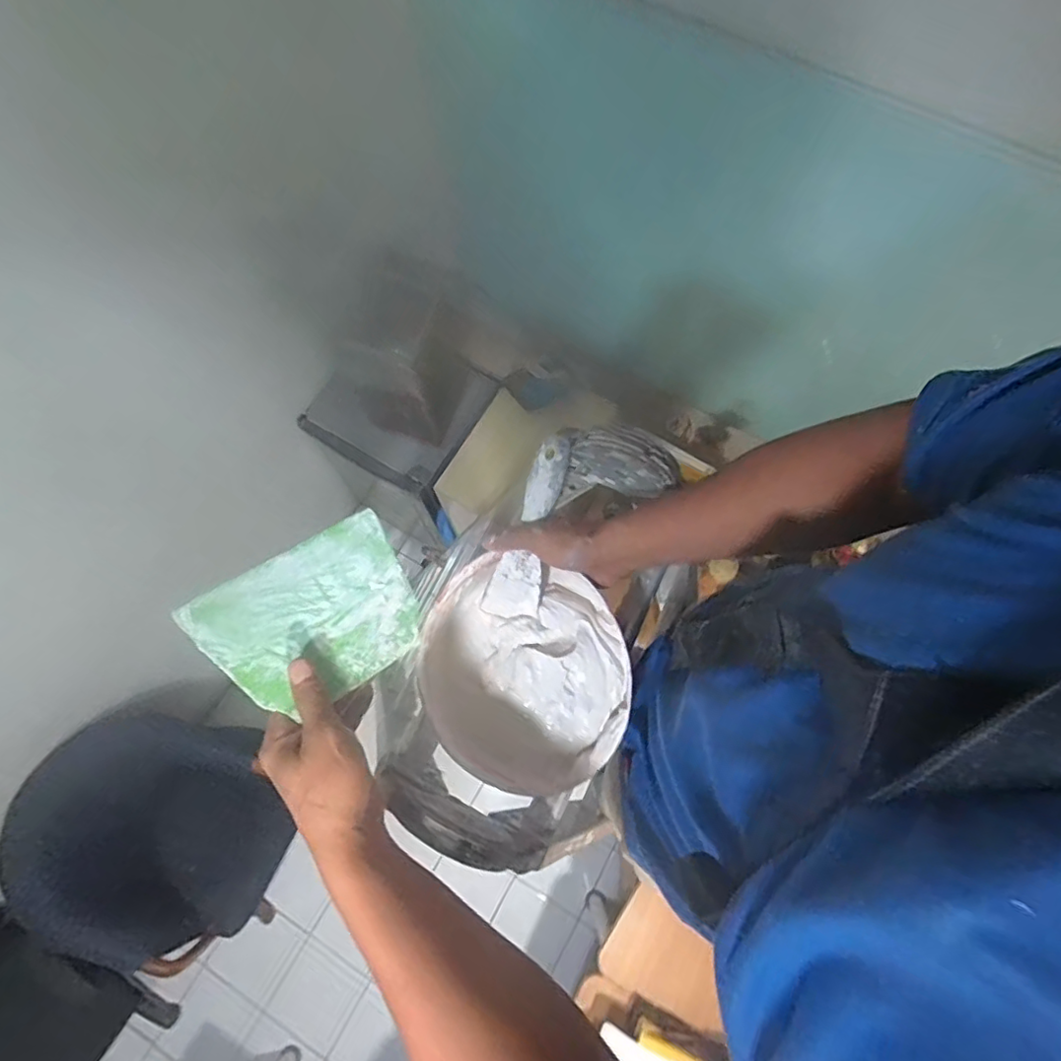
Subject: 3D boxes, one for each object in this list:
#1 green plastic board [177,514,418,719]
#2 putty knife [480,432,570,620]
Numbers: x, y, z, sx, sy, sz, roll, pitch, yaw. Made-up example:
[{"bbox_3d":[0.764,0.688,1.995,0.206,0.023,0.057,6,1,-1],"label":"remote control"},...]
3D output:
[{"bbox_3d":[-0.168,0.069,0.464,0.160,0.006,0.125,-33,77,-28],"label":"green plastic board"},{"bbox_3d":[0.004,0.003,0.551,0.053,0.015,0.183,22,108,6],"label":"putty knife"}]

